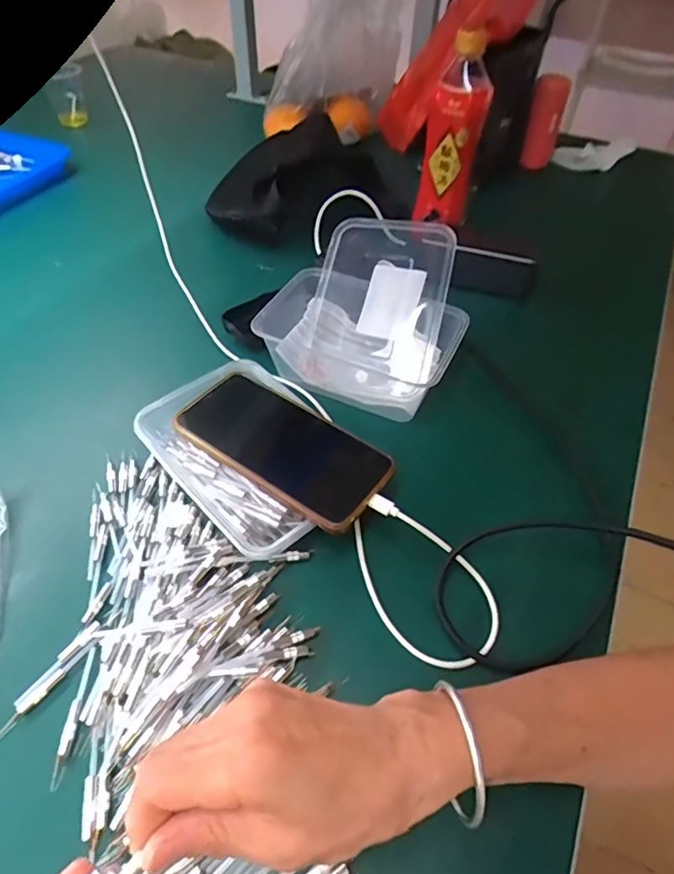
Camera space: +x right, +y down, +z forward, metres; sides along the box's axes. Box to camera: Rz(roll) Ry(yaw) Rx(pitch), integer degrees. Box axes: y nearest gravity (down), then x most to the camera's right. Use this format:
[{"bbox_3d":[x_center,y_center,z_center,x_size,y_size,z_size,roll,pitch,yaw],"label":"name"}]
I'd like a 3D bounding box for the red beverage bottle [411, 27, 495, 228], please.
[{"bbox_3d":[0.134,-0.348,0.620,0.062,0.178,0.065,16,49,11],"label":"red beverage bottle"}]

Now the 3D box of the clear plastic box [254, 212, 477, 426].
[{"bbox_3d":[0.030,-0.123,0.509,0.179,0.089,0.166,17,50,12],"label":"clear plastic box"}]

